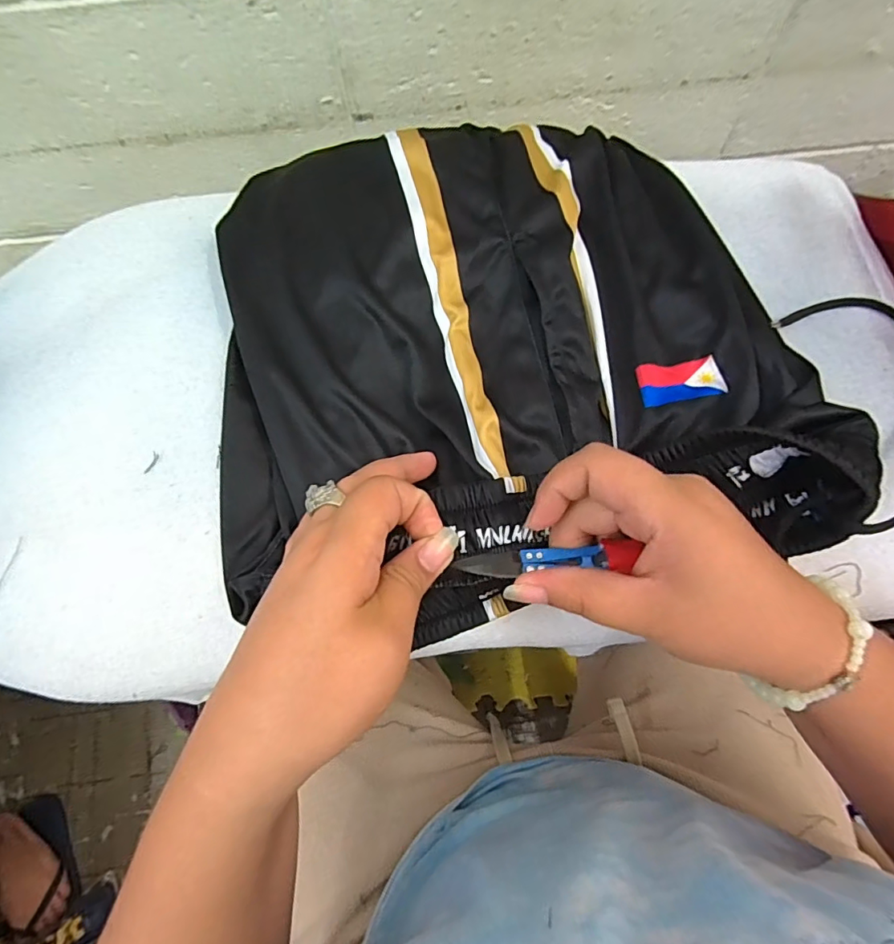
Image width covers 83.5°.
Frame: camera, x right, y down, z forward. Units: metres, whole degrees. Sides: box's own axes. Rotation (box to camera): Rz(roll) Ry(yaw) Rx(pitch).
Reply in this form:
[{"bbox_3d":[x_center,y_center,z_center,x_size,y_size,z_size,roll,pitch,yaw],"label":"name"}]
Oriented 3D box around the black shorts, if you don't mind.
[{"bbox_3d":[0.031,-0.077,0.292,0.328,0.052,0.298,-8,71,-2],"label":"black shorts"}]

